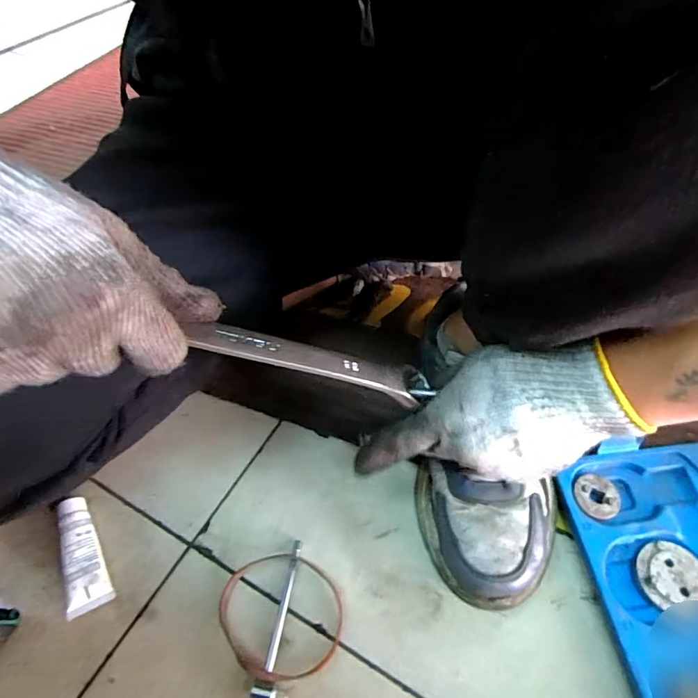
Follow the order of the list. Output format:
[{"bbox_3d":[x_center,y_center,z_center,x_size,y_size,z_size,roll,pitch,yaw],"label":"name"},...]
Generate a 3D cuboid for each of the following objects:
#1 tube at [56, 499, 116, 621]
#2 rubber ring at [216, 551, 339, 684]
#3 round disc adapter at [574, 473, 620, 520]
[{"bbox_3d":[-0.210,0.159,0.351,0.029,0.023,0.084,-25,56,-17],"label":"tube"},{"bbox_3d":[-0.049,0.191,0.330,0.085,0.009,0.084,-1,53,1],"label":"rubber ring"},{"bbox_3d":[0.199,0.119,0.366,0.034,0.011,0.036,-1,53,1],"label":"round disc adapter"}]

